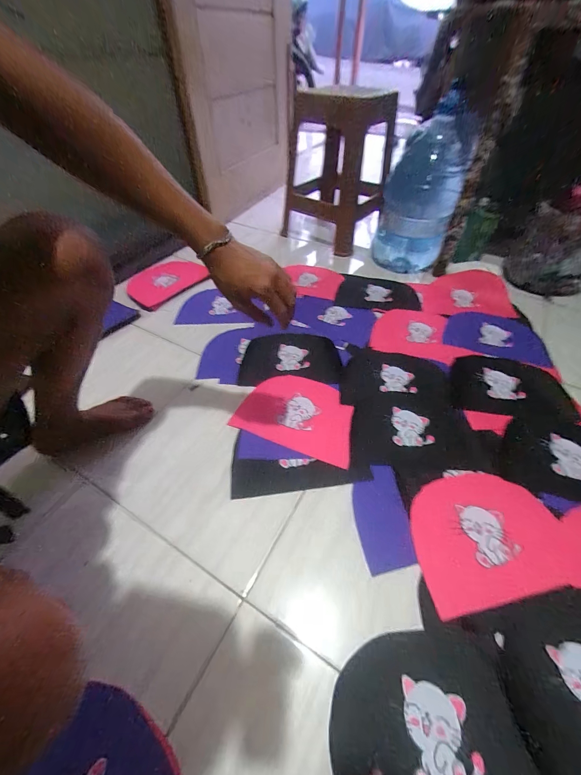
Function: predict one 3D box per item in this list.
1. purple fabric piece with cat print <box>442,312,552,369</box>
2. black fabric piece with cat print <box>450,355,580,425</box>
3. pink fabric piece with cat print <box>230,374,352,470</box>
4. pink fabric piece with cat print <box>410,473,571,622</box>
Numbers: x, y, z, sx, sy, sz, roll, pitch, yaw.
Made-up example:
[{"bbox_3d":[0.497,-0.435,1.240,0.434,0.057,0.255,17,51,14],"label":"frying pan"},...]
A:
[{"bbox_3d":[0.612,-0.164,0.883,0.268,0.015,0.198,17,52,15],"label":"purple fabric piece with cat print"},{"bbox_3d":[0.559,-0.004,0.762,0.280,0.011,0.199,10,51,9],"label":"black fabric piece with cat print"},{"bbox_3d":[0.026,0.055,0.711,0.269,0.005,0.203,19,52,16],"label":"pink fabric piece with cat print"},{"bbox_3d":[0.351,0.263,0.537,0.274,0.009,0.202,-10,50,-7],"label":"pink fabric piece with cat print"}]

